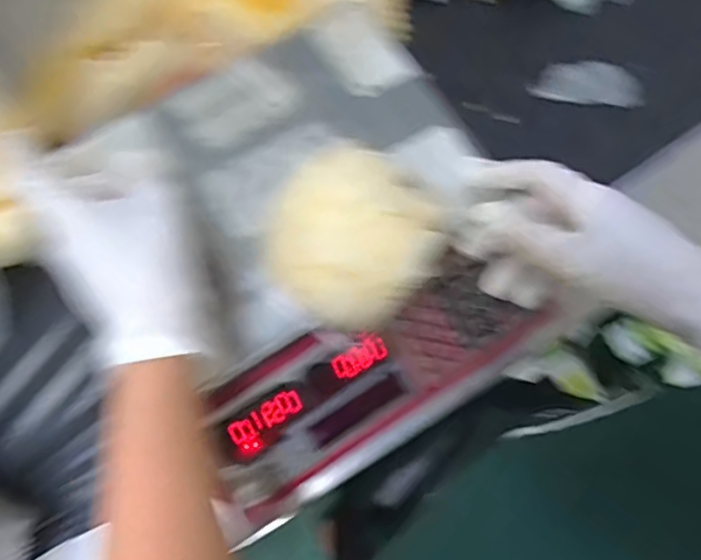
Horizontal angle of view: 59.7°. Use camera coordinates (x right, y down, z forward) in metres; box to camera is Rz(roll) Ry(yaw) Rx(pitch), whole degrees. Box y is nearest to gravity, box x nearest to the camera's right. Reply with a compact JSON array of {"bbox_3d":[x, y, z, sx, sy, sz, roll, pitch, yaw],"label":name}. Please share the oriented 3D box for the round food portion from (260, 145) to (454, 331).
[{"bbox_3d":[0.005,-0.032,0.394,0.102,0.024,0.118,36,76,10],"label":"round food portion"}]

